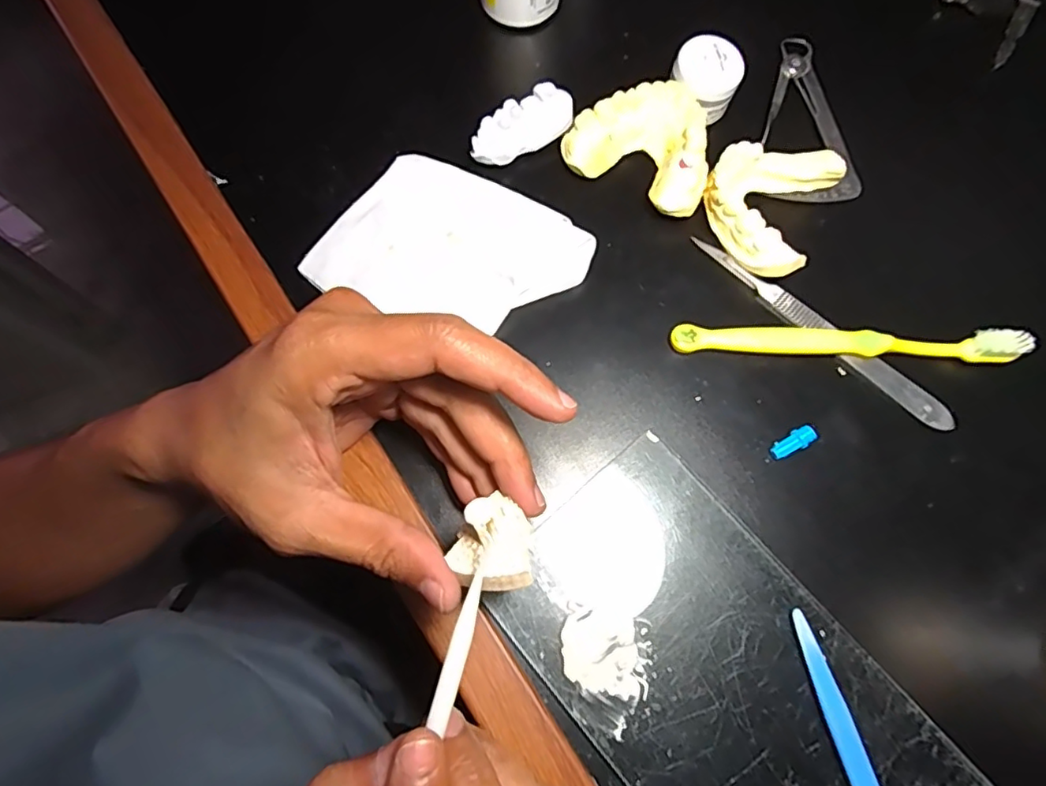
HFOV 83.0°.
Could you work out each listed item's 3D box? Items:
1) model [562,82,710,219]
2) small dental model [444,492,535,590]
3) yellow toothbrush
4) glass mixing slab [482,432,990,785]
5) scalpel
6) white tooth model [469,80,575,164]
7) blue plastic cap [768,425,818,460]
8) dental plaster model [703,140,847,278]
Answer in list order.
[{"bbox_3d":[0.062,-0.122,0.291,0.070,0.021,0.057,33,74,9],"label":"model"},{"bbox_3d":[-0.010,0.050,0.200,0.027,0.015,0.030,5,72,0],"label":"small dental model"},{"bbox_3d":[0.144,-0.022,0.264,0.152,0.016,0.012,2,72,0],"label":"yellow toothbrush"},{"bbox_3d":[0.081,0.119,0.222,0.100,0.005,0.195,-39,77,-12],"label":"glass mixing slab"},{"bbox_3d":[0.137,-0.030,0.272,0.137,0.004,0.013,41,76,11],"label":"scalpel"},{"bbox_3d":[0.000,-0.132,0.293,0.058,0.013,0.021,-36,76,-12],"label":"white tooth model"},{"bbox_3d":[0.116,0.022,0.254,0.020,0.006,0.008,-31,75,-10],"label":"blue plastic cap"},{"bbox_3d":[0.115,-0.091,0.283,0.054,0.023,0.067,26,73,7],"label":"dental plaster model"}]

